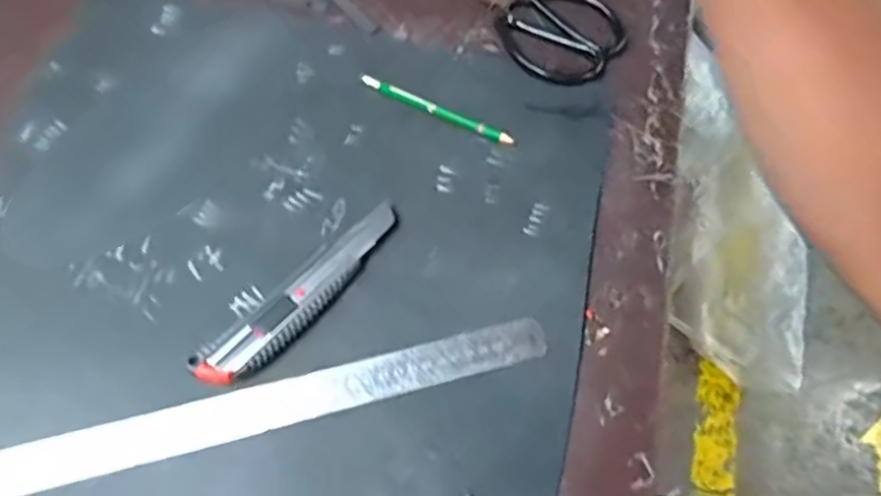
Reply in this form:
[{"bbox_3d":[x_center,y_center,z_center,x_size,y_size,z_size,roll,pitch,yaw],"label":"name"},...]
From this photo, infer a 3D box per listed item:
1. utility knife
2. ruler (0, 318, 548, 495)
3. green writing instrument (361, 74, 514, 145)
[{"bbox_3d":[-0.093,0.029,0.461,0.036,0.018,0.172,39,67,16],"label":"utility knife"},{"bbox_3d":[-0.187,0.116,0.416,0.523,0.009,0.032,-12,64,-9],"label":"ruler"},{"bbox_3d":[-0.004,-0.114,0.545,0.136,0.006,0.011,26,65,10],"label":"green writing instrument"}]

